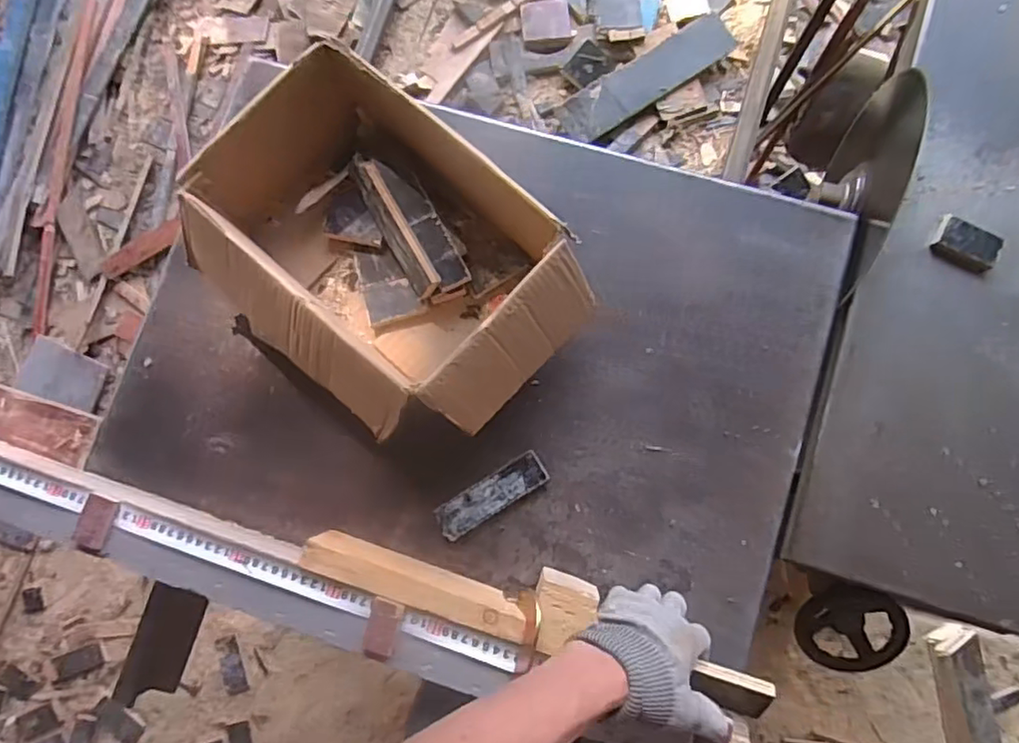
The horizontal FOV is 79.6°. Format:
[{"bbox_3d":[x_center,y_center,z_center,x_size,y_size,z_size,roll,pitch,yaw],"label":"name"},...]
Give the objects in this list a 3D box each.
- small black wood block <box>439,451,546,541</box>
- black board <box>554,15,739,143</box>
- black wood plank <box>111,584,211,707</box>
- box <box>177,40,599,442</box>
[{"bbox_3d":[-0.018,0.126,0.621,0.119,0.013,0.038,-33,82,-1],"label":"small black wood block"},{"bbox_3d":[0.162,-0.350,0.732,0.220,0.016,0.061,-31,81,-3],"label":"black board"},{"bbox_3d":[-0.391,0.307,0.694,0.011,0.068,0.135,15,86,43],"label":"black wood plank"},{"bbox_3d":[-0.118,-0.108,0.601,0.361,0.123,0.266,39,87,7],"label":"box"}]

